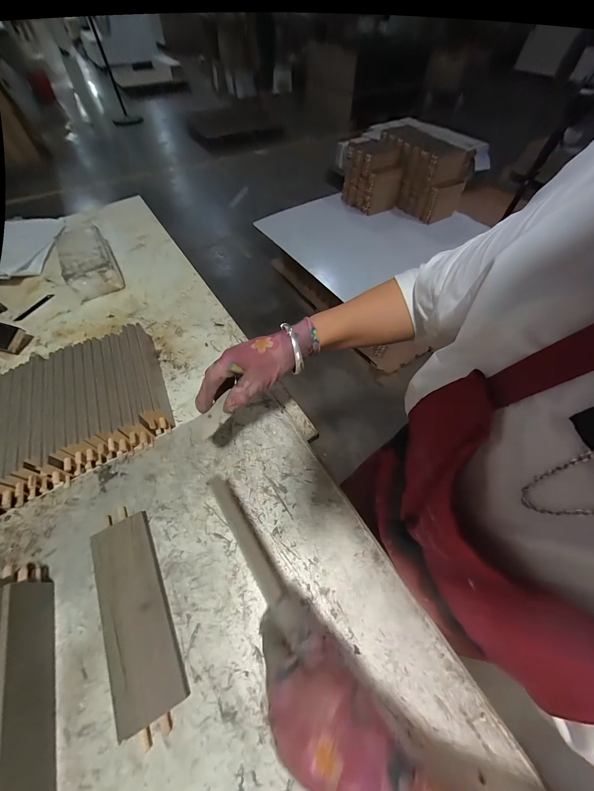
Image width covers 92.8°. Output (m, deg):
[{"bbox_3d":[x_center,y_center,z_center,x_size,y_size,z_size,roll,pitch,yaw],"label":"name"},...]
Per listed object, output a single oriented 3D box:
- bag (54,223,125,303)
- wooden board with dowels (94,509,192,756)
[{"bbox_3d":[-0.506,-0.333,0.688,0.103,0.063,0.230,-25,59,-16],"label":"bag"},{"bbox_3d":[-0.185,0.239,0.322,0.062,0.025,0.218,-24,59,-16],"label":"wooden board with dowels"}]

